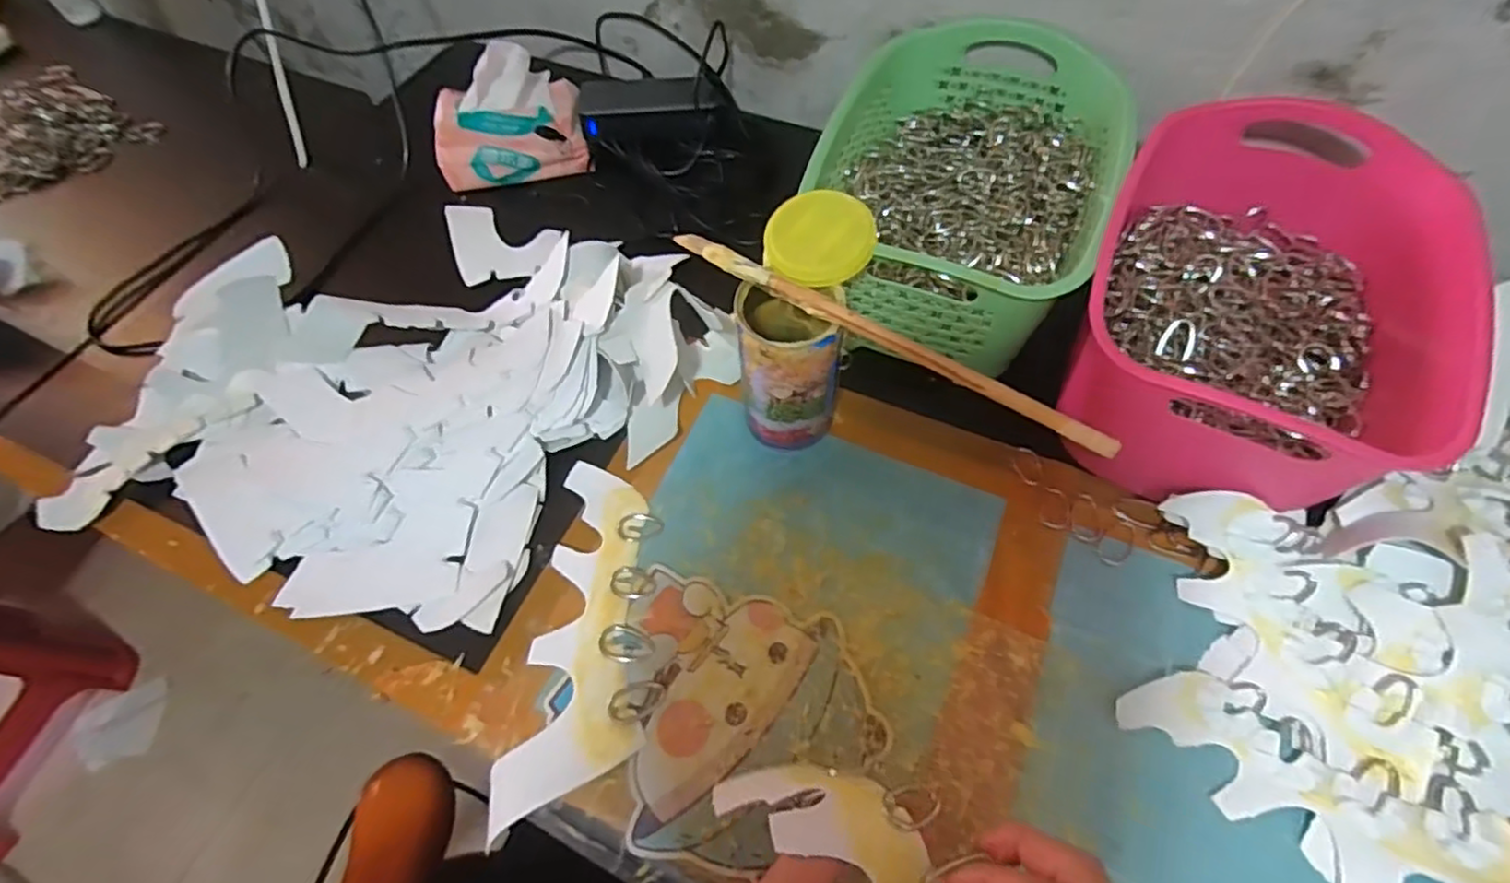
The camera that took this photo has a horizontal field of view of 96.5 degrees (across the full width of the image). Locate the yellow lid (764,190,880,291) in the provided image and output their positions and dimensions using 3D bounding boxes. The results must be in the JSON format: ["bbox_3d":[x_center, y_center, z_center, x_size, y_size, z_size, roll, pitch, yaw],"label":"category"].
[{"bbox_3d":[0.038,-0.120,0.399,0.062,0.005,0.064,-3,74,11],"label":"yellow lid"}]

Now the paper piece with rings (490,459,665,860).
[{"bbox_3d":[-0.097,0.115,0.413,0.079,0.010,0.217,3,60,5],"label":"paper piece with rings"}]

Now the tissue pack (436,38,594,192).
[{"bbox_3d":[-0.227,-0.303,0.617,0.127,0.075,0.113,-11,60,-3],"label":"tissue pack"}]

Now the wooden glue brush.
[{"bbox_3d":[0.066,-0.060,0.372,0.268,0.011,0.011,30,66,18],"label":"wooden glue brush"}]

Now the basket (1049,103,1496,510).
[{"bbox_3d":[0.316,-0.083,0.442,0.191,0.118,0.267,25,65,16],"label":"basket"}]

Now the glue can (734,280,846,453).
[{"bbox_3d":[0.023,-0.050,0.442,0.060,0.120,0.067,9,61,8],"label":"glue can"}]

